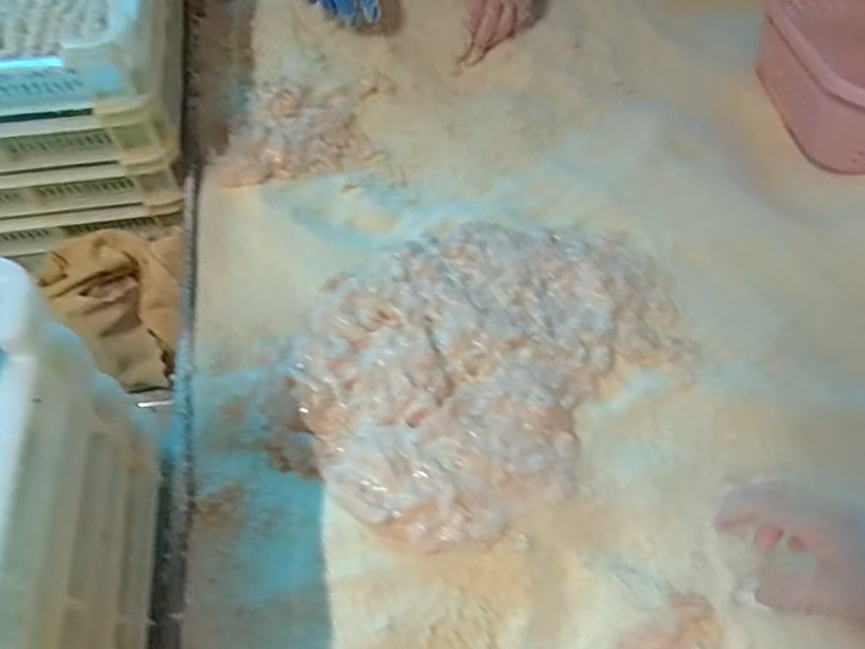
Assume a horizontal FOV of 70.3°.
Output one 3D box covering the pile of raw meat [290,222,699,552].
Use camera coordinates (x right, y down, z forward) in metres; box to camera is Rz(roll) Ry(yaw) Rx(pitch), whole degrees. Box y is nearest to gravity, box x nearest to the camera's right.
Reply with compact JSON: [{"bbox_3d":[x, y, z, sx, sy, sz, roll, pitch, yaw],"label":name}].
[{"bbox_3d":[0.049,0.012,0.536,0.245,0.029,0.352,41,65,20],"label":"pile of raw meat"}]

